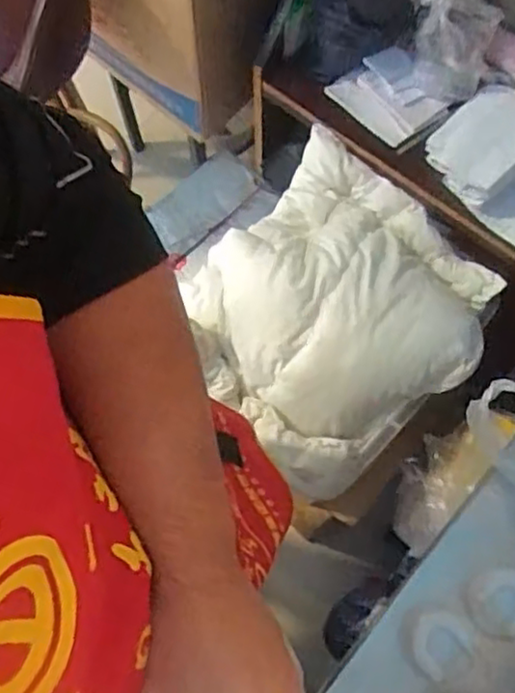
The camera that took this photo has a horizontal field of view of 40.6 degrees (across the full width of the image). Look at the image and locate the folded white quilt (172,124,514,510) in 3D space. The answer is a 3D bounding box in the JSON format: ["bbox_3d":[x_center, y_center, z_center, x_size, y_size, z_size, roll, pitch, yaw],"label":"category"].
[{"bbox_3d":[0.107,-0.063,1.021,0.422,0.113,0.406,-42,75,-13],"label":"folded white quilt"}]

